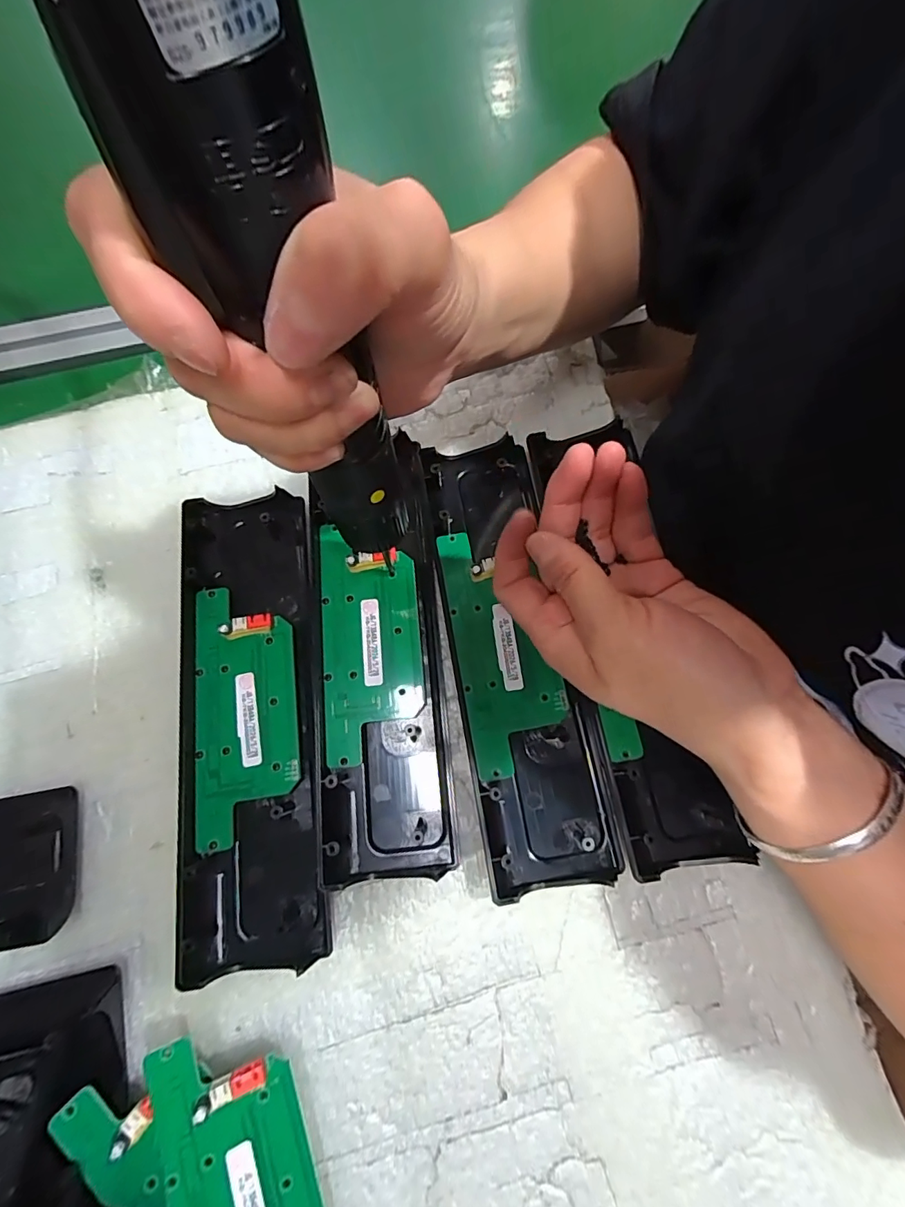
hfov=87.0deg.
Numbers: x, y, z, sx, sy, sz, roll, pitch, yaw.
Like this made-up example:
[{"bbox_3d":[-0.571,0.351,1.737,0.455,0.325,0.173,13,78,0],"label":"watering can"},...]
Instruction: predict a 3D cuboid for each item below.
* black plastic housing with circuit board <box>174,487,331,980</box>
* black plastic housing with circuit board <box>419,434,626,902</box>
[{"bbox_3d":[-0.111,0.055,0.260,0.071,0.017,0.247,-8,73,-1],"label":"black plastic housing with circuit board"},{"bbox_3d":[0.034,0.021,0.269,0.066,0.015,0.247,-9,73,-1],"label":"black plastic housing with circuit board"}]

